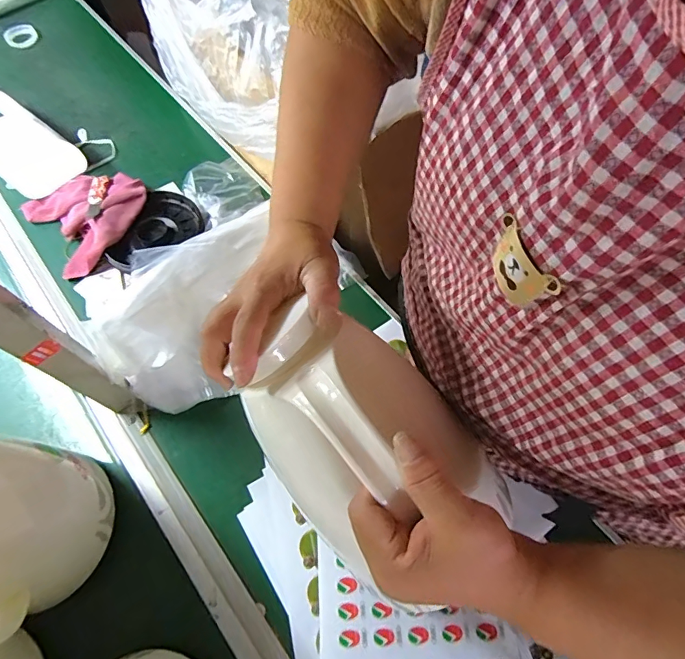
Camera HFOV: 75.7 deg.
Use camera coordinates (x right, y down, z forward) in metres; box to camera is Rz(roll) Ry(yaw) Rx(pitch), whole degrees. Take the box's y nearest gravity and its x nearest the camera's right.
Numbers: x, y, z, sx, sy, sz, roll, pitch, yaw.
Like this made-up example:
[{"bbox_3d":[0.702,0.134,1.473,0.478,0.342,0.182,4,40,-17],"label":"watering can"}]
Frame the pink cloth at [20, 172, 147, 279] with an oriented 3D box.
[{"bbox_3d":[-0.373,-0.177,0.653,0.163,0.037,0.184,-37,68,-13],"label":"pink cloth"}]

